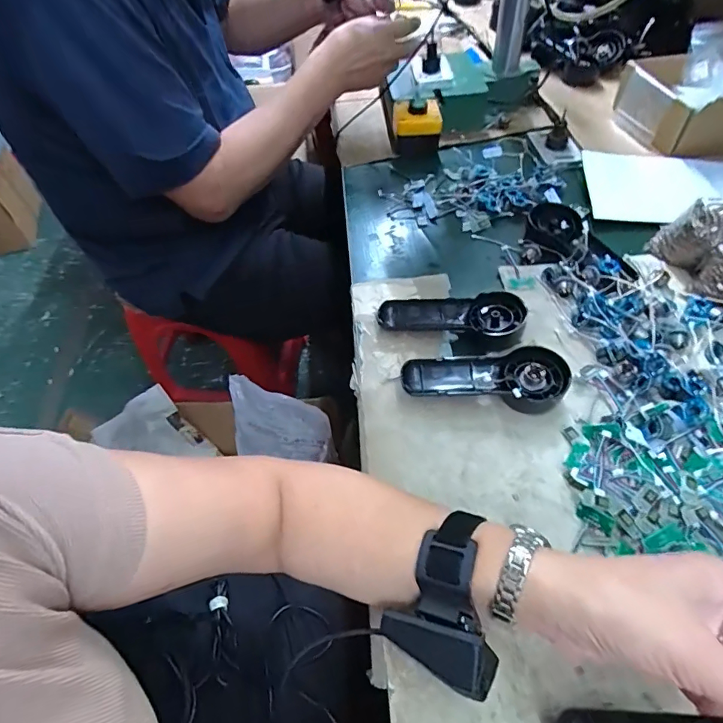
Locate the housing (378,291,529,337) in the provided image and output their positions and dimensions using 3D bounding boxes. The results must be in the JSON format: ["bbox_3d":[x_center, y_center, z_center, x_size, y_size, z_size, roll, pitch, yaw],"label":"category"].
[{"bbox_3d":[0.093,-0.044,0.478,0.147,0.032,0.051,5,53,6],"label":"housing"}]

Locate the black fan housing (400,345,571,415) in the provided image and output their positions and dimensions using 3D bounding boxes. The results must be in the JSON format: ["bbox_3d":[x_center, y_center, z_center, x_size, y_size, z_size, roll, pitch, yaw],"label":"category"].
[{"bbox_3d":[0.116,0.020,0.429,0.150,0.030,0.053,-3,53,0],"label":"black fan housing"}]

